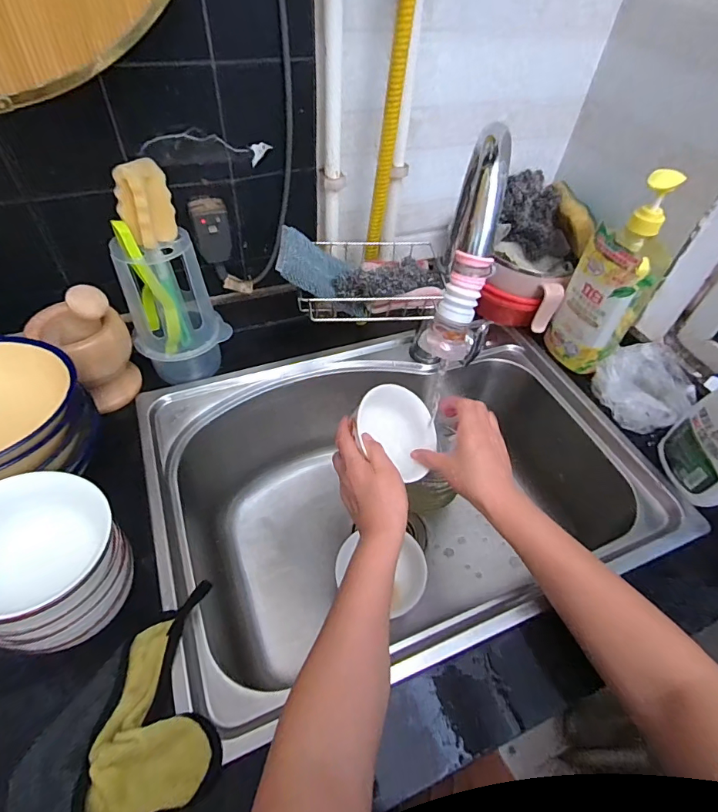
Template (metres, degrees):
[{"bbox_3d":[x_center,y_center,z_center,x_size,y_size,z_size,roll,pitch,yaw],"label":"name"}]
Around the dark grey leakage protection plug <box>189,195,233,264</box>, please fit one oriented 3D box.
[{"bbox_3d":[-0.180,-0.215,0.546,0.042,0.066,0.039,-14,52,-16],"label":"dark grey leakage protection plug"}]

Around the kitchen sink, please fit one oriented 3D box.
[{"bbox_3d":[0.043,0.121,0.635,0.569,0.228,0.438,-17,53,-18],"label":"kitchen sink"}]

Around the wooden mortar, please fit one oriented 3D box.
[{"bbox_3d":[-0.321,-0.074,0.535,0.109,0.156,0.088,34,55,22],"label":"wooden mortar"}]

